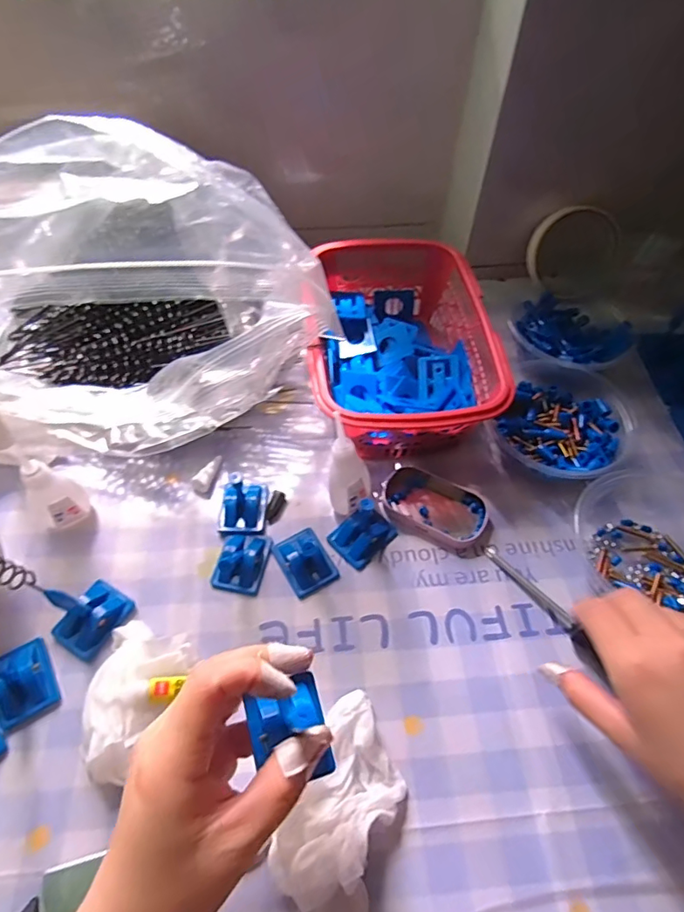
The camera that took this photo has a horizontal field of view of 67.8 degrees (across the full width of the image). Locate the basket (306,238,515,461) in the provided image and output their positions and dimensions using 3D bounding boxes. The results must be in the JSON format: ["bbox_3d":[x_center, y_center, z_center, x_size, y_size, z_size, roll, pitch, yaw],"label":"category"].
[{"bbox_3d":[0.047,-0.092,0.445,0.143,0.079,0.202,-3,55,-3],"label":"basket"}]

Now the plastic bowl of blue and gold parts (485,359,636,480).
[{"bbox_3d":[0.178,-0.026,0.421,0.108,0.043,0.126,30,60,19],"label":"plastic bowl of blue and gold parts"}]

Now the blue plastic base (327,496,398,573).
[{"bbox_3d":[0.016,0.049,0.368,0.046,0.042,0.036,-38,63,-24],"label":"blue plastic base"}]

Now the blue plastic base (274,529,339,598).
[{"bbox_3d":[-0.026,0.074,0.366,0.034,0.015,0.046,-26,59,-18],"label":"blue plastic base"}]

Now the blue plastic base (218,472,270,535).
[{"bbox_3d":[-0.074,0.036,0.388,0.033,0.020,0.045,3,55,2],"label":"blue plastic base"}]

